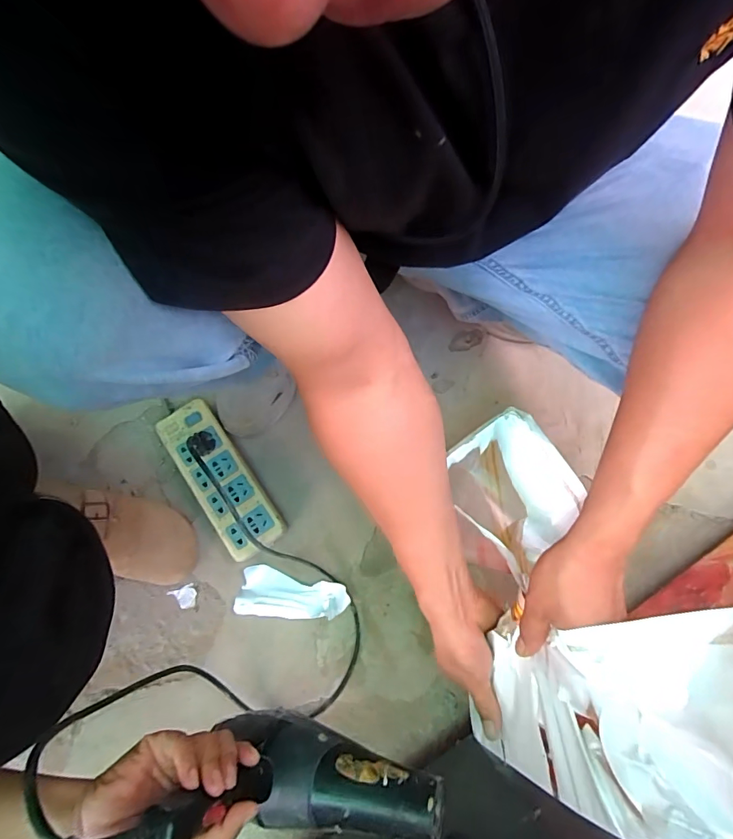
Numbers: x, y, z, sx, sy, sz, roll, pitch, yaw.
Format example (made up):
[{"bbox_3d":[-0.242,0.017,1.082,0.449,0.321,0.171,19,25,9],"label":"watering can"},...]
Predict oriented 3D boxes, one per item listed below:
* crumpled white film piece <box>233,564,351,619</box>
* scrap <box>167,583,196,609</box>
[{"bbox_3d":[-0.099,0.236,0.585,0.144,0.030,0.060,5,72,1],"label":"crumpled white film piece"},{"bbox_3d":[-0.246,0.241,0.583,0.032,0.009,0.029,-22,73,-8],"label":"scrap"}]

